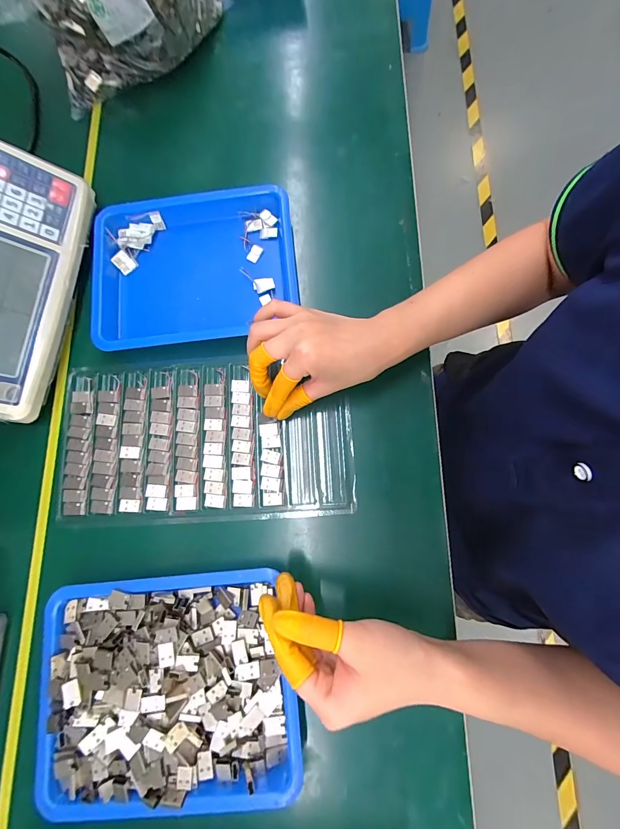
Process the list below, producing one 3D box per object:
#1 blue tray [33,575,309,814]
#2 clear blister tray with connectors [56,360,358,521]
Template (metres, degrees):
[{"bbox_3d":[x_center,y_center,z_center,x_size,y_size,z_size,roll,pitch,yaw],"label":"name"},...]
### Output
[{"bbox_3d":[-0.121,0.230,0.298,0.218,0.032,0.172,-5,79,0],"label":"blue tray"},{"bbox_3d":[-0.105,0.023,0.353,0.289,0.010,0.156,-1,79,1],"label":"clear blister tray with connectors"}]

